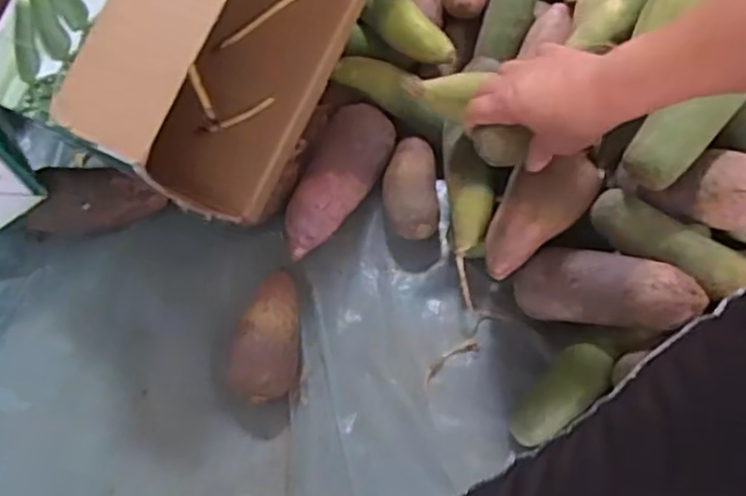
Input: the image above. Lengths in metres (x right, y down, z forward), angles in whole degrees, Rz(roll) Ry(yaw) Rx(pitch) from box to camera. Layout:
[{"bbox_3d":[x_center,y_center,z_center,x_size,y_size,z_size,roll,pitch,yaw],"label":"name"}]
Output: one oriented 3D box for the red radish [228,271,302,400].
[{"bbox_3d":[-0.108,0.085,0.675,0.076,0.059,0.139,2,65,2],"label":"red radish"}]

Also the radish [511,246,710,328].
[{"bbox_3d":[0.216,0.036,0.630,0.164,0.049,0.059,4,62,34],"label":"radish"}]

